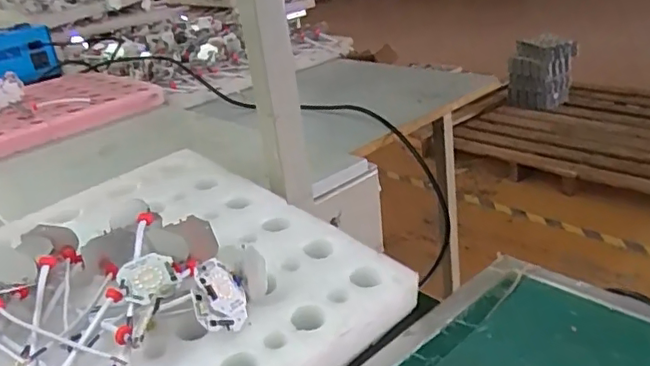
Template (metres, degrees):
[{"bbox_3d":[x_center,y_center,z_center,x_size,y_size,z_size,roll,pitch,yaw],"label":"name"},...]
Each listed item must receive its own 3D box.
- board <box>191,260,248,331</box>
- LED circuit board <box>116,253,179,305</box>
[{"bbox_3d":[-0.082,0.089,0.461,0.012,0.049,0.055,-31,50,34],"label":"board"},{"bbox_3d":[-0.147,0.079,0.484,0.045,0.007,0.043,-21,55,-22],"label":"LED circuit board"}]

